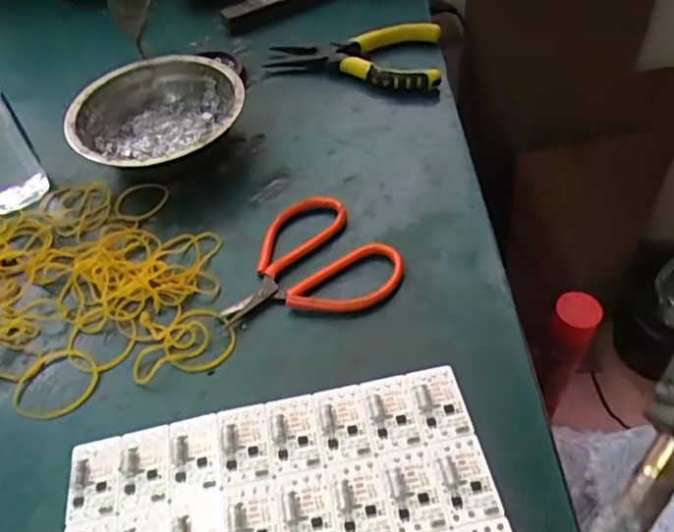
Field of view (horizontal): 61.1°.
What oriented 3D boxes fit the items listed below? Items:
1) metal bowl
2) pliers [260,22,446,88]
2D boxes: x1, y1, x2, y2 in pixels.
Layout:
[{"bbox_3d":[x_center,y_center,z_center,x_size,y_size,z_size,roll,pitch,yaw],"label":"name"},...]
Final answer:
[{"bbox_3d":[-0.132,-0.107,0.431,0.122,0.043,0.122,-2,51,2],"label":"metal bowl"},{"bbox_3d":[0.014,-0.174,0.481,0.144,0.030,0.069,0,51,3],"label":"pliers"}]

